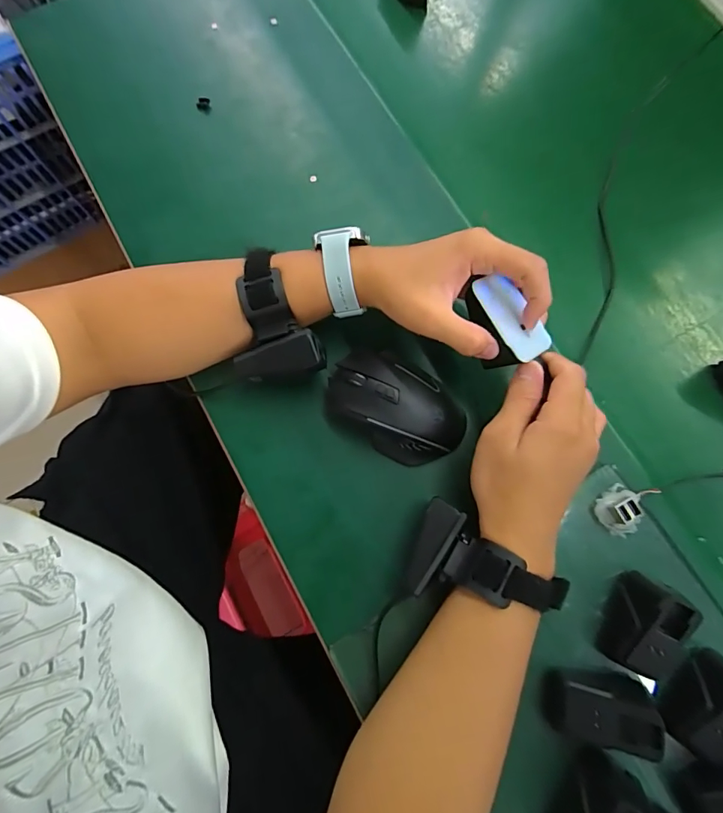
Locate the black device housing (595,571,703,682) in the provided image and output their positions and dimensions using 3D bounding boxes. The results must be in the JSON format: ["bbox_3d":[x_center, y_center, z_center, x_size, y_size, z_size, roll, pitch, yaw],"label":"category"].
[{"bbox_3d":[0.206,0.159,0.318,0.034,0.046,0.064,26,78,6],"label":"black device housing"}]

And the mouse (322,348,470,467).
[{"bbox_3d":[0.027,-0.001,0.362,0.112,0.040,0.071,35,79,8],"label":"mouse"}]

